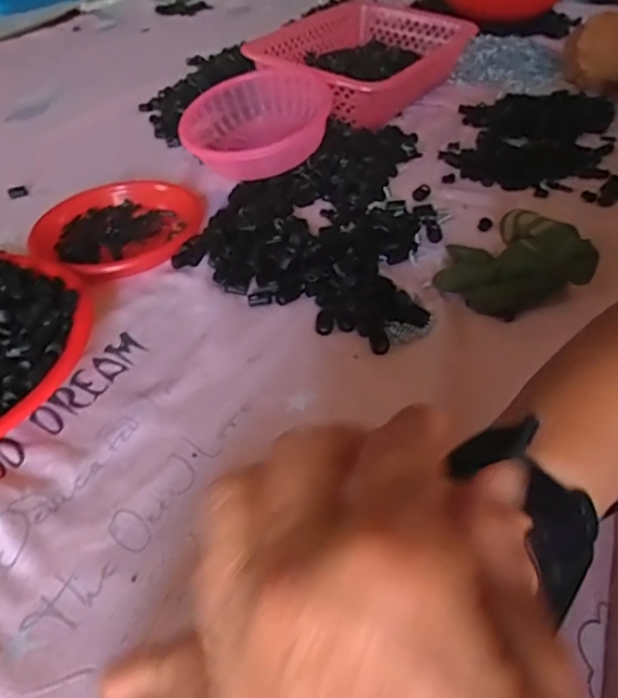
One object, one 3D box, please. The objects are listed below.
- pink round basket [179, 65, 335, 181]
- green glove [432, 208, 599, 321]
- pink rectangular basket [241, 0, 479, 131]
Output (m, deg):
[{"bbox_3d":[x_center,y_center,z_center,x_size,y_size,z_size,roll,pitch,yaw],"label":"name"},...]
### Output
[{"bbox_3d":[-0.062,-0.259,0.676,0.172,0.073,0.150,1,45,4],"label":"pink round basket"},{"bbox_3d":[0.173,-0.079,0.486,0.118,0.059,0.100,15,47,18],"label":"green glove"},{"bbox_3d":[0.066,-0.411,0.830,0.236,0.076,0.318,23,50,24],"label":"pink rectangular basket"}]

